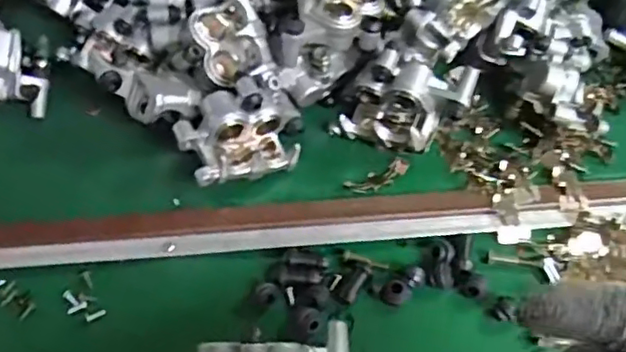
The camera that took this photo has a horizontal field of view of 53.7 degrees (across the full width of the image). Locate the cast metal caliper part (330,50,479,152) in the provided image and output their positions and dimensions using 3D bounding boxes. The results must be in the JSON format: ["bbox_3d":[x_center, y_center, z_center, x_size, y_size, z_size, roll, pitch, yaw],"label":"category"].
[{"bbox_3d":[0.072,-0.058,0.500,0.102,0.059,0.064,16,55,11],"label":"cast metal caliper part"}]

